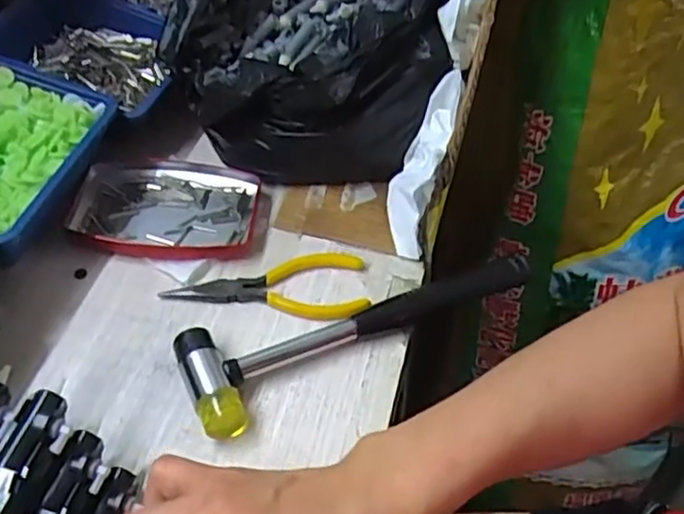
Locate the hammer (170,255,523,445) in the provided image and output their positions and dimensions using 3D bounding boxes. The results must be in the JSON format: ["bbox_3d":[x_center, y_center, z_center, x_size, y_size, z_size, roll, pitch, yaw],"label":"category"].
[{"bbox_3d":[0.018,0.041,0.397,0.225,0.022,0.060,-17,53,-20],"label":"hammer"}]

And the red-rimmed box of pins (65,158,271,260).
[{"bbox_3d":[-0.117,-0.033,0.457,0.126,0.014,0.087,6,48,-1],"label":"red-rimmed box of pins"}]

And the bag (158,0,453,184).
[{"bbox_3d":[-0.024,-0.168,0.499,0.197,0.134,0.200,8,48,1],"label":"bag"}]

